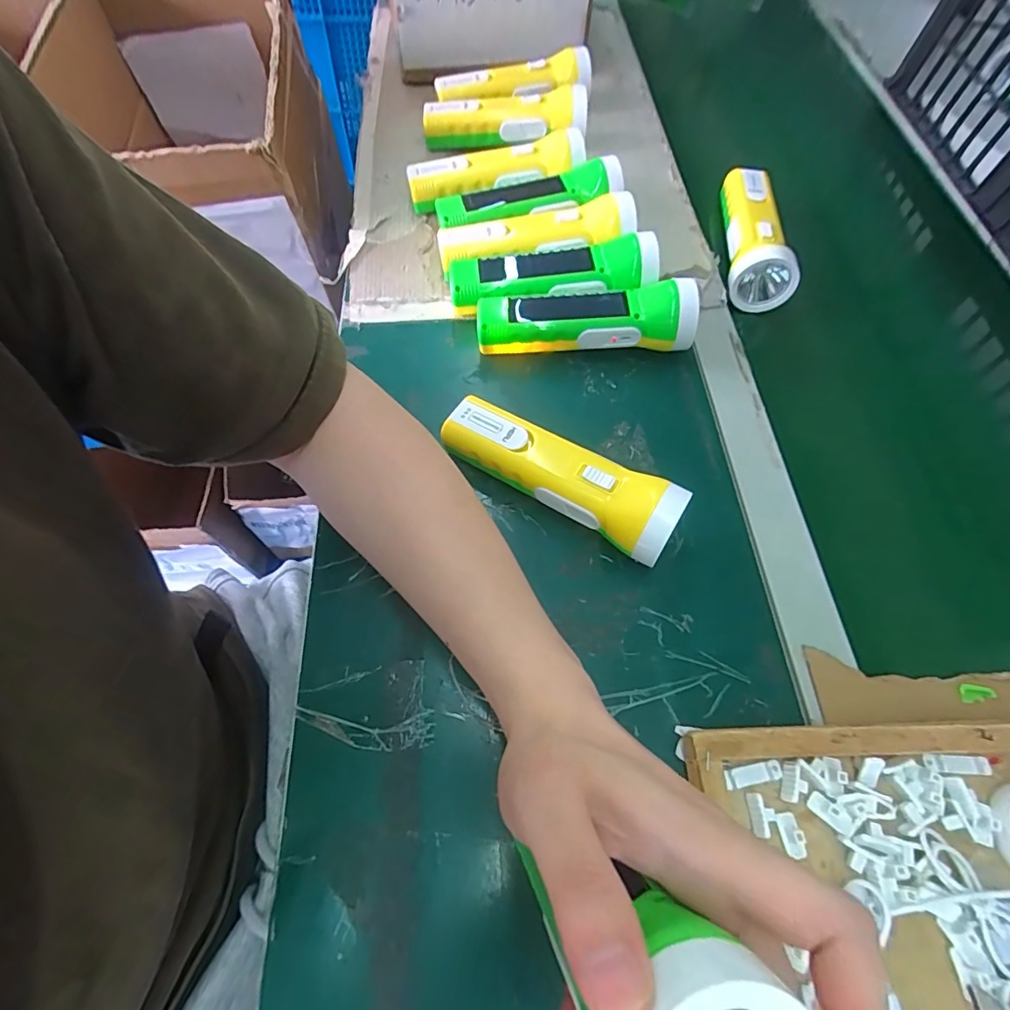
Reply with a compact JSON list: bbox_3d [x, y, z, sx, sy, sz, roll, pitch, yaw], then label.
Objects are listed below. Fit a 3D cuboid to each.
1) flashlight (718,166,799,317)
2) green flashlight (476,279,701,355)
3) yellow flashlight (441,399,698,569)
[{"bbox_3d":[0.233,-0.256,0.469,0.048,0.048,0.164,6,63,4],"label":"flashlight"},{"bbox_3d":[0.064,-0.143,0.402,0.171,0.042,0.057,2,63,0],"label":"green flashlight"},{"bbox_3d":[0.034,-0.019,0.336,0.162,0.046,0.044,30,67,15],"label":"yellow flashlight"}]

